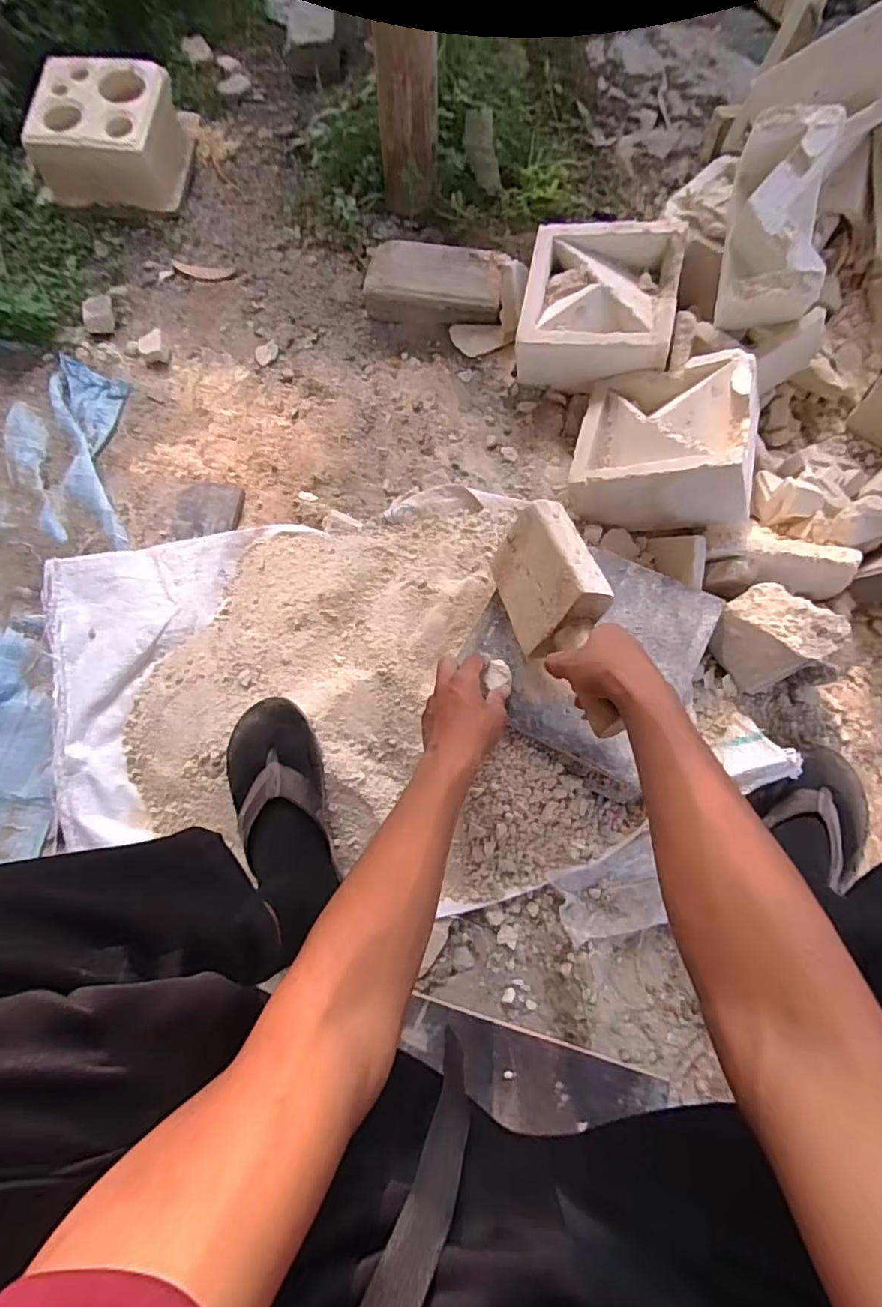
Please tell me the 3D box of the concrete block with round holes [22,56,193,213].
[{"bbox_3d":[-0.588,-0.927,1.019,0.231,0.120,0.233,4,75,5],"label":"concrete block with round holes"}]

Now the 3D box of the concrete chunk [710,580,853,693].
[{"bbox_3d":[0.382,-0.025,0.660,0.104,0.066,0.103,-33,75,-6],"label":"concrete chunk"}]

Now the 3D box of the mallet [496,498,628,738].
[{"bbox_3d":[0.125,-0.038,0.581,0.087,0.092,0.252,-17,72,-3],"label":"mallet"}]

